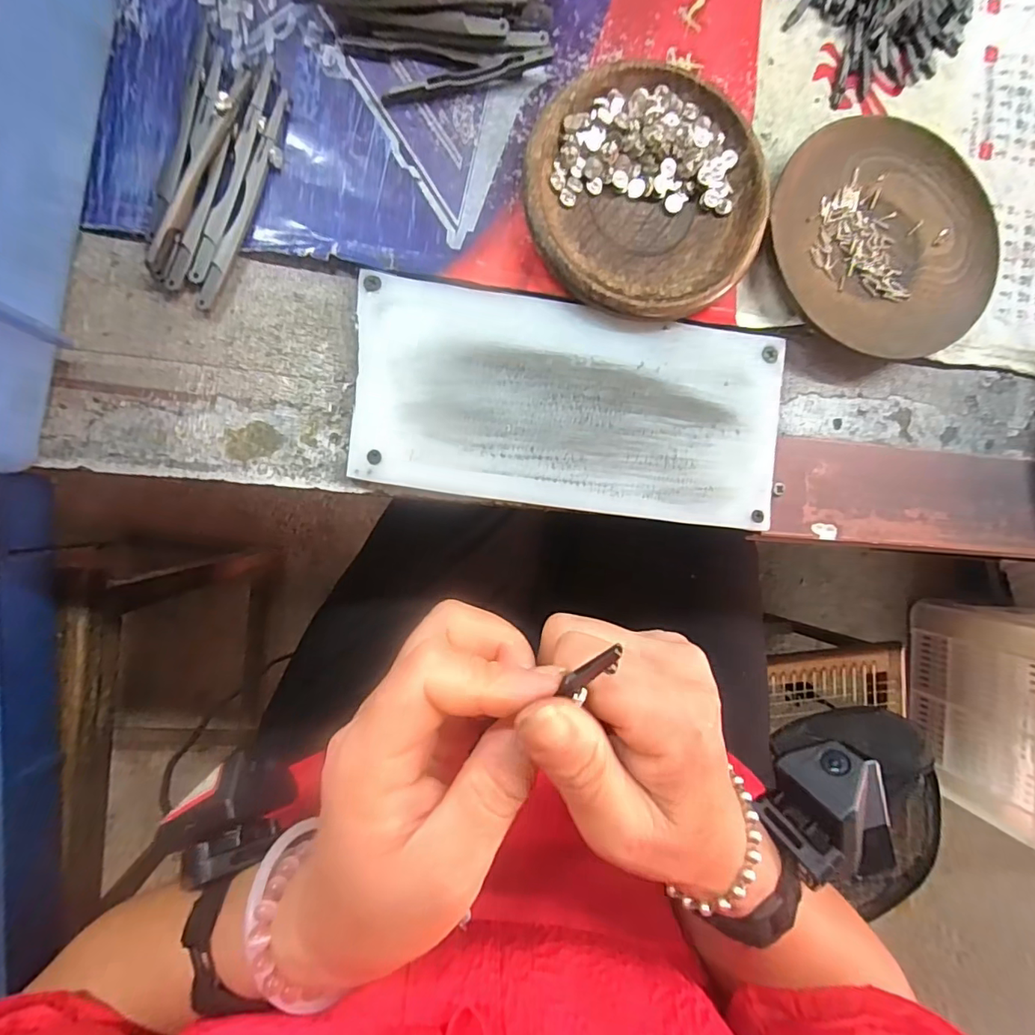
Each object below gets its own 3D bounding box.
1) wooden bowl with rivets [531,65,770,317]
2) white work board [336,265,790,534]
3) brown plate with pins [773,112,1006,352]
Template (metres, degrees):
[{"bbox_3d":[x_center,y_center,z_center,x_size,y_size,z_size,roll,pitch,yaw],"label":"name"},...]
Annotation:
[{"bbox_3d":[0.059,-0.147,0.238,0.109,0.014,0.111,0,89,-7],"label":"wooden bowl with rivets"},{"bbox_3d":[0.027,-0.051,0.239,0.195,0.008,0.093,6,88,-7],"label":"white work board"},{"bbox_3d":[0.179,-0.135,0.255,0.113,0.015,0.111,0,89,-7],"label":"brown plate with pins"}]

